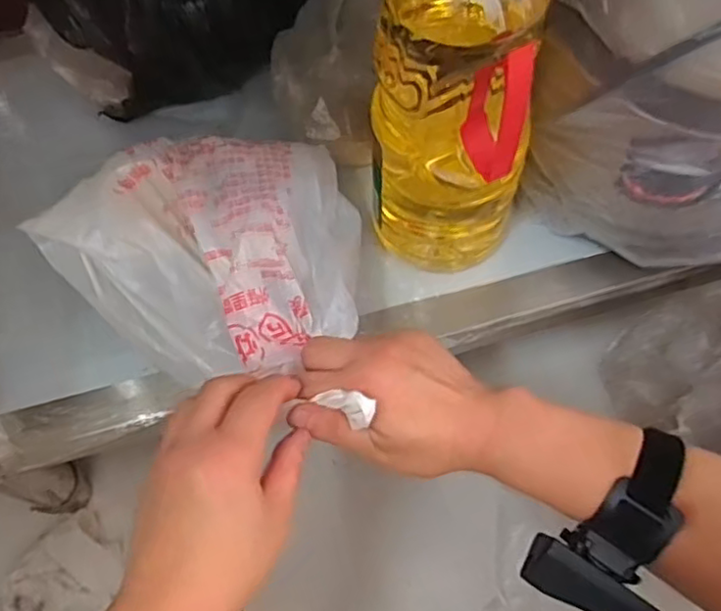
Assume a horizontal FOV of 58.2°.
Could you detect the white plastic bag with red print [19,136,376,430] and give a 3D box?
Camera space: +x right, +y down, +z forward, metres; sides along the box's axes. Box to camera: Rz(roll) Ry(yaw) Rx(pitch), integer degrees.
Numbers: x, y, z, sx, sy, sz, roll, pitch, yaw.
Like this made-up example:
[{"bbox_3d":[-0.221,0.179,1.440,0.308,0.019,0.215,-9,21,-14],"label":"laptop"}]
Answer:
[{"bbox_3d":[-0.065,-0.031,0.431,0.232,0.066,0.178,36,71,20],"label":"white plastic bag with red print"}]

